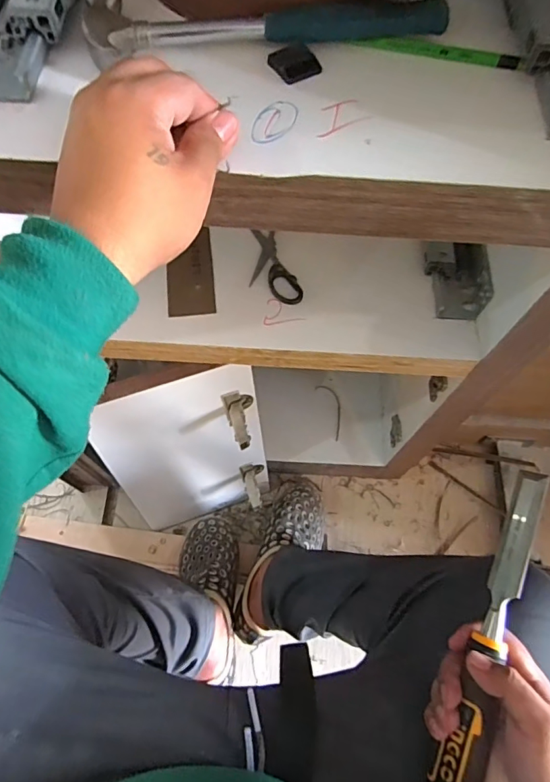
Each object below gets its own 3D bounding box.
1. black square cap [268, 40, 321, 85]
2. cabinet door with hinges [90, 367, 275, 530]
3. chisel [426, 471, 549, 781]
[{"bbox_3d":[0.014,-0.229,0.333,0.031,0.008,0.028,-31,71,-14],"label":"black square cap"},{"bbox_3d":[-0.118,0.124,0.751,0.239,0.369,0.075,-21,56,-11],"label":"cabinet door with hinges"},{"bbox_3d":[0.176,0.196,0.384,0.033,0.025,0.268,20,78,7],"label":"chisel"}]

